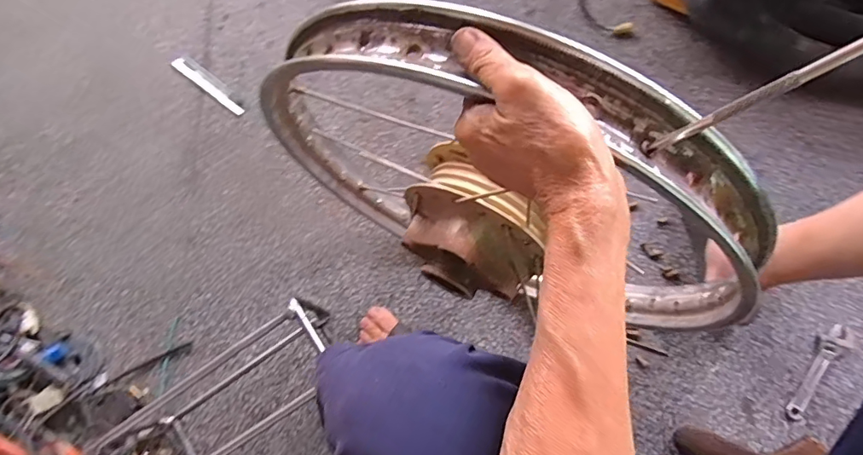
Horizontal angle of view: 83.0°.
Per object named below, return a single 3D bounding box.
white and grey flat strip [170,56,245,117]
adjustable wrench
[{"bbox_3d":[-0.365,-0.237,0.805,0.160,0.004,0.031,36,77,12],"label":"white and grey flat strip"},{"bbox_3d":[0.510,0.187,0.640,0.031,0.008,0.142,42,78,13],"label":"adjustable wrench"}]

